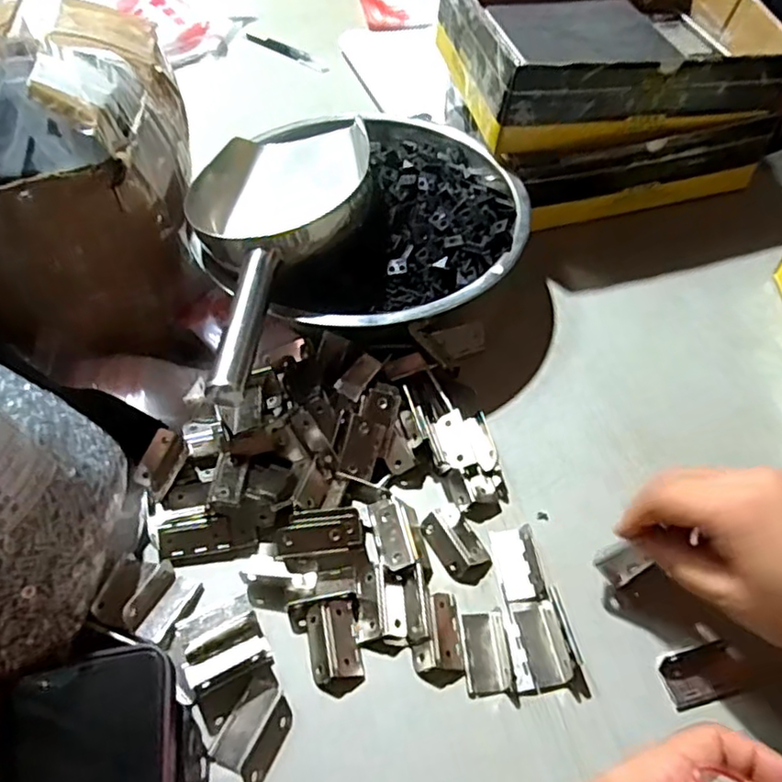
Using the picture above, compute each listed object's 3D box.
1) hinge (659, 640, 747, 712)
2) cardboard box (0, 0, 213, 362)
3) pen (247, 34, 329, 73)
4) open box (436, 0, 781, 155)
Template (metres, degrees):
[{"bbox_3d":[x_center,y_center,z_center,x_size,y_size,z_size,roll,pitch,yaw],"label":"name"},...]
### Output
[{"bbox_3d":[0.169,0.151,0.348,0.045,0.009,0.026,-12,54,-10],"label":"hinge"},{"bbox_3d":[-0.226,-0.150,0.454,0.156,0.172,0.235,-7,53,-6],"label":"cardboard box"},{"bbox_3d":[-0.124,-0.404,0.775,0.126,0.005,0.020,33,59,22],"label":"pen"},{"bbox_3d":[0.181,-0.300,0.553,0.255,0.071,0.192,-10,53,-8],"label":"open box"}]

